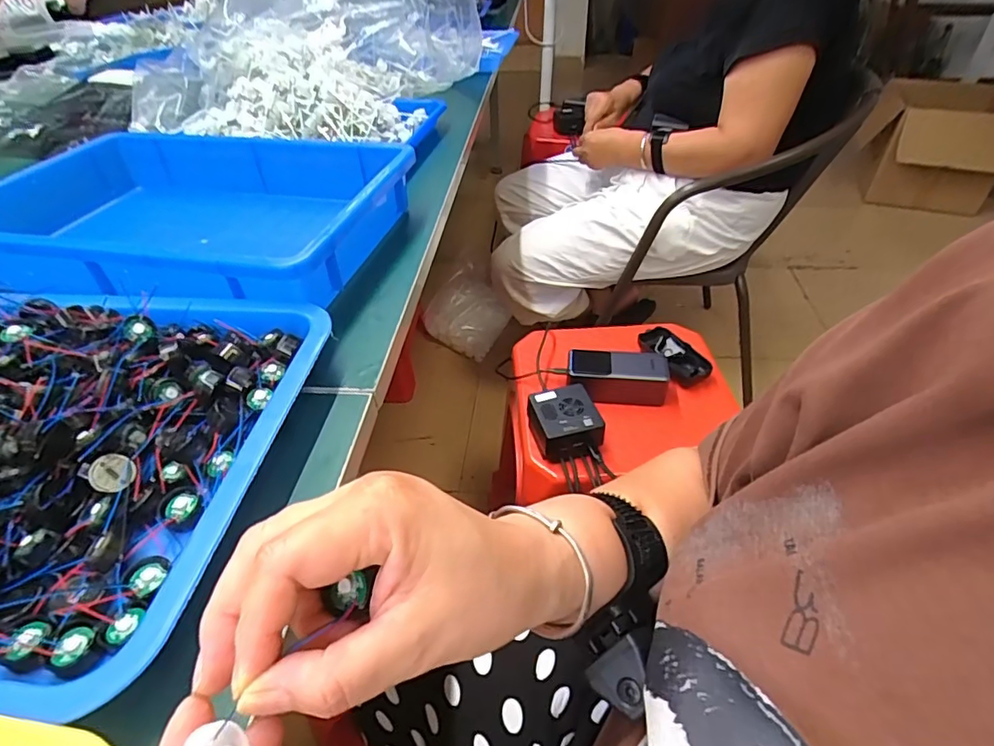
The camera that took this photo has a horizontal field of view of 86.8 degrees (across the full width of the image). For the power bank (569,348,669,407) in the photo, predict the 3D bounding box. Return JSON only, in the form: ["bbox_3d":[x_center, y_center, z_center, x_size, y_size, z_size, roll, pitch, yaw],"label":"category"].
[{"bbox_3d":[0.160,0.005,0.704,0.126,0.052,0.058,1,42,4],"label":"power bank"}]

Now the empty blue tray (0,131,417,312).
[{"bbox_3d":[-0.289,-0.147,0.495,0.365,0.063,0.251,7,43,10],"label":"empty blue tray"}]

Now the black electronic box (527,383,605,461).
[{"bbox_3d":[0.084,0.063,0.646,0.077,0.048,0.084,-9,42,-8],"label":"black electronic box"}]

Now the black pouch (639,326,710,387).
[{"bbox_3d":[0.249,-0.025,0.748,0.055,0.022,0.116,-20,45,-19],"label":"black pouch"}]

